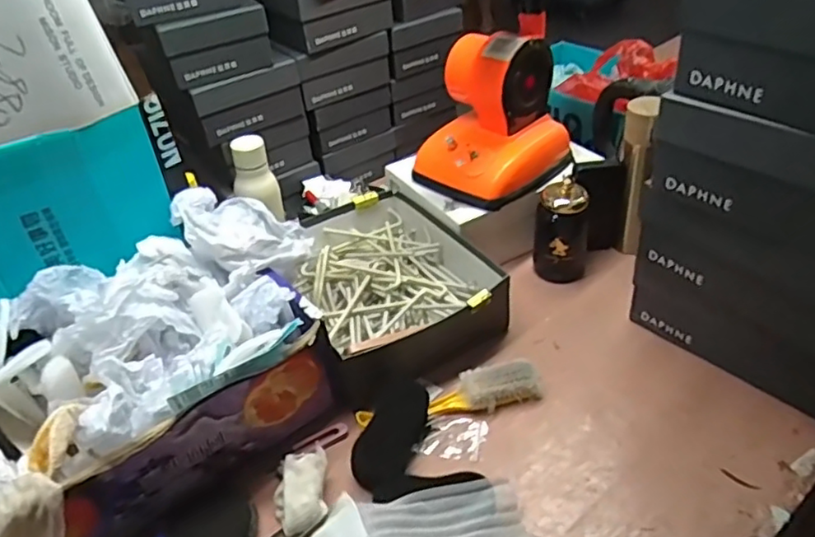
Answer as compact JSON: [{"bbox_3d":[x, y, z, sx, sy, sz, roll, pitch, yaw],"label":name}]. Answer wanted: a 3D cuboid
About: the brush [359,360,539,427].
[{"bbox_3d":[0.054,0.162,0.773,0.227,0.036,0.051,-15,39,-12],"label":"brush"}]

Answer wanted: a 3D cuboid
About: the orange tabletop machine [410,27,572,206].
[{"bbox_3d":[0.126,-0.237,0.961,0.198,0.199,0.169,-32,45,-29],"label":"orange tabletop machine"}]

